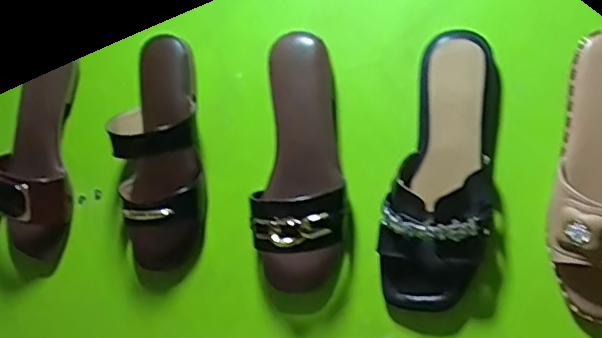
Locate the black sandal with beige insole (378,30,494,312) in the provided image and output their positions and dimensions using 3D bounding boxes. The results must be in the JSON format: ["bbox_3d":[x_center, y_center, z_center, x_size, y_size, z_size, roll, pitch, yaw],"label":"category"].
[{"bbox_3d":[0.122,0.004,0.510,0.090,0.235,0.052,4,-2,11],"label":"black sandal with beige insole"}]

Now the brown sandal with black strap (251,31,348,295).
[{"bbox_3d":[0.004,-0.004,0.538,0.082,0.228,0.056,4,-2,2],"label":"brown sandal with black strap"}]

